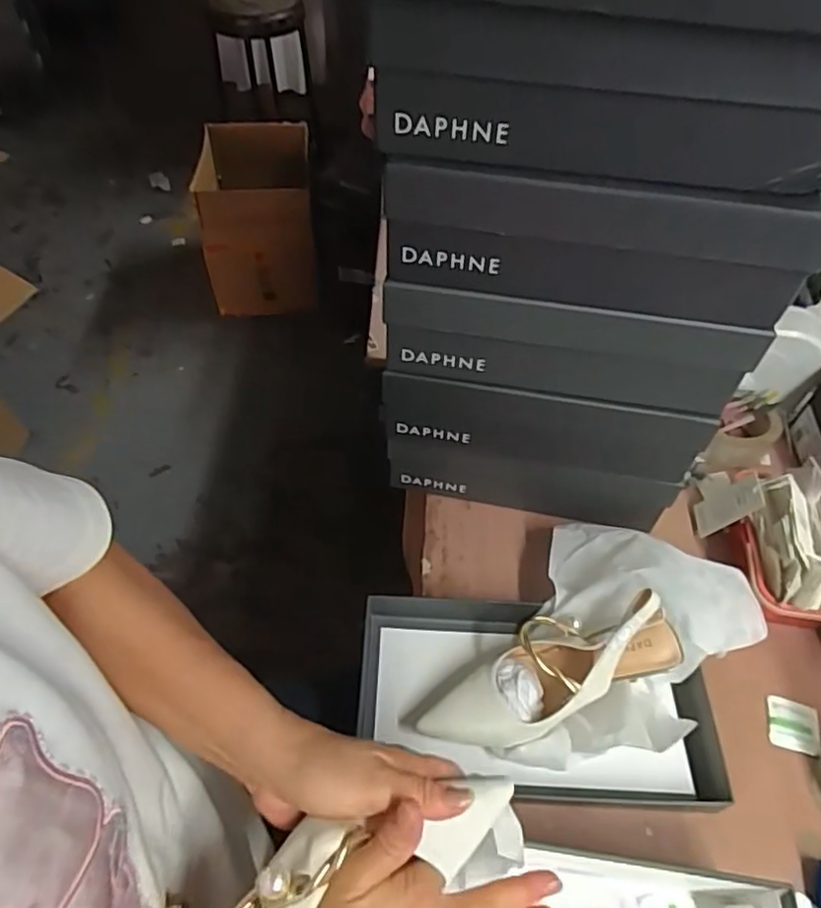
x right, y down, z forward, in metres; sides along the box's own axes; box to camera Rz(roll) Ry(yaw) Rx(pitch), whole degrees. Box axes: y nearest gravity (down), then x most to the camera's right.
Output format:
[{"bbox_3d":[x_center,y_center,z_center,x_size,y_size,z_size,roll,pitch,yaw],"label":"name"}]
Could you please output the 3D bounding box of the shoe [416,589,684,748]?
[{"bbox_3d":[0.114,0.186,0.538,0.224,0.081,0.084,-16,54,-14],"label":"shoe"}]

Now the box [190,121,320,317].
[{"bbox_3d":[-0.429,-0.656,1.794,0.313,0.393,0.361,-3,52,-4],"label":"box"}]

